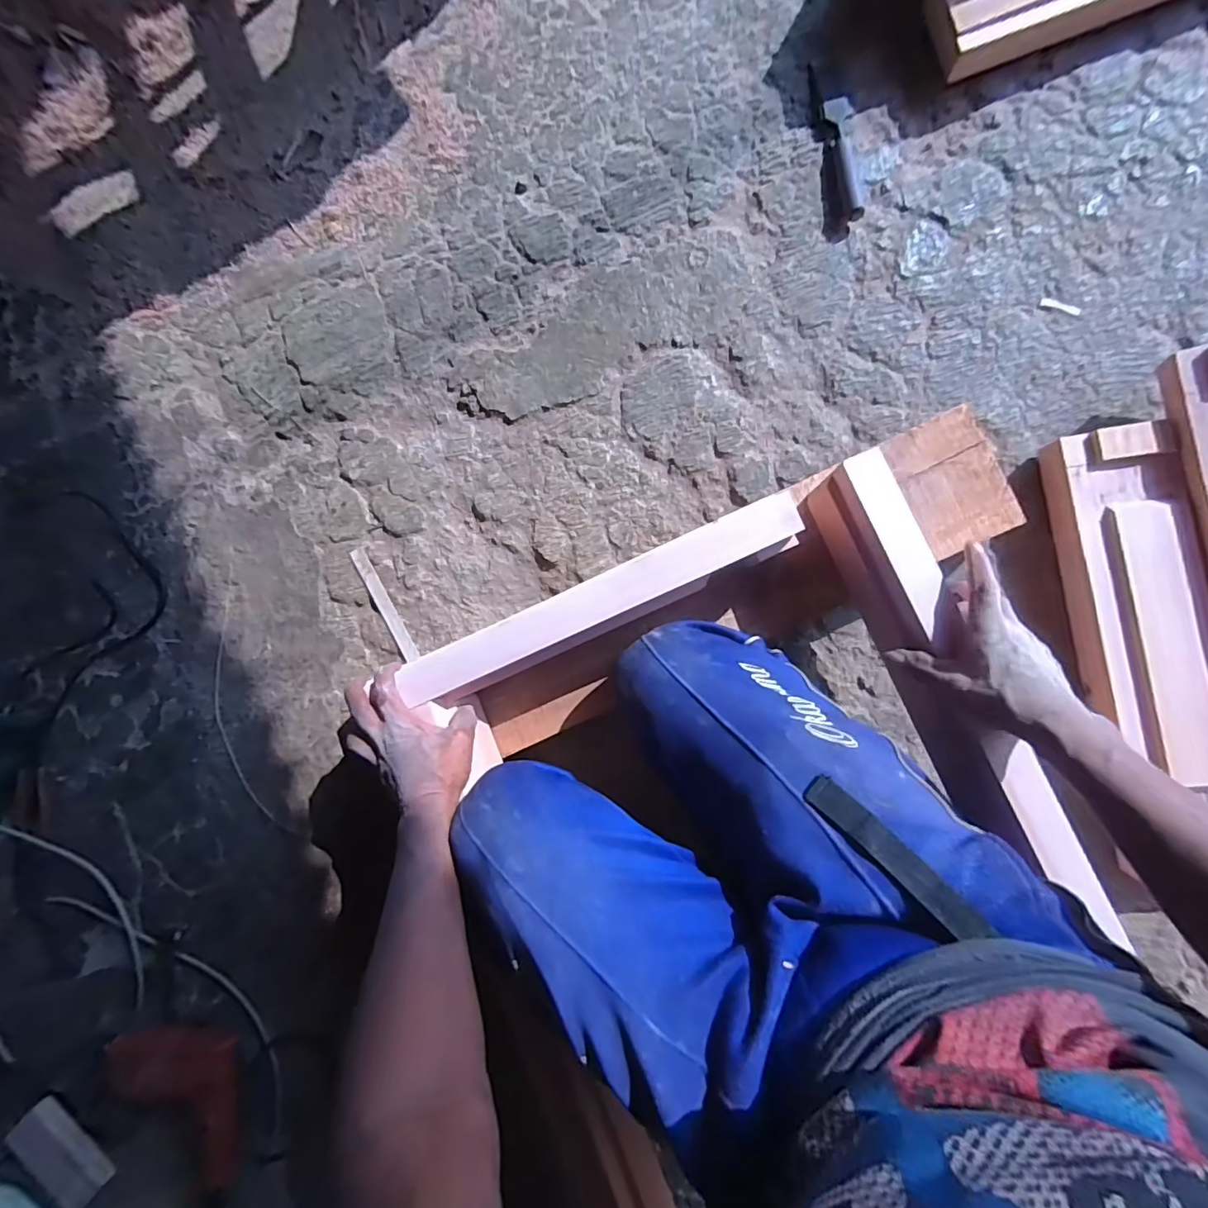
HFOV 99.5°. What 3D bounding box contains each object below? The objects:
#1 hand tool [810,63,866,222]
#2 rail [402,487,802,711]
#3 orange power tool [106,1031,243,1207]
[{"bbox_3d":[0.308,-0.613,0.677,0.038,0.028,0.233,-15,85,6],"label":"hand tool"},{"bbox_3d":[-0.005,0.003,0.514,0.422,0.027,0.058,-25,84,0],"label":"rail"},{"bbox_3d":[-0.562,0.684,0.678,0.172,0.055,0.223,-4,86,7],"label":"orange power tool"}]

